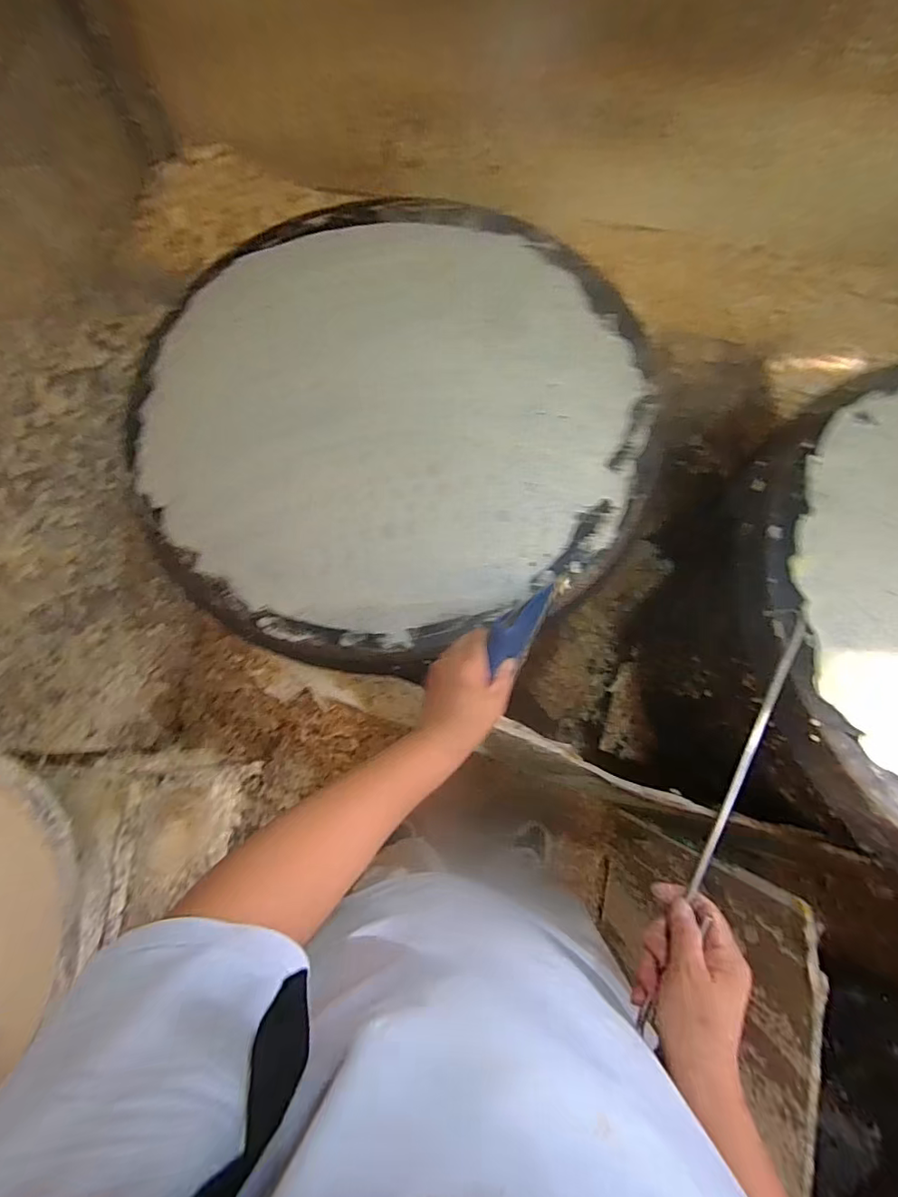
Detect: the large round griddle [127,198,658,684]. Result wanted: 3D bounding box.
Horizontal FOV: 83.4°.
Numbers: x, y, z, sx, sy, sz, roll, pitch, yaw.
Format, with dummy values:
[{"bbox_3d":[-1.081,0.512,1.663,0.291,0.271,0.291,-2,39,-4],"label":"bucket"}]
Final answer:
[{"bbox_3d":[-0.068,-0.227,0.588,0.574,0.028,0.576,0,74,1],"label":"large round griddle"}]

